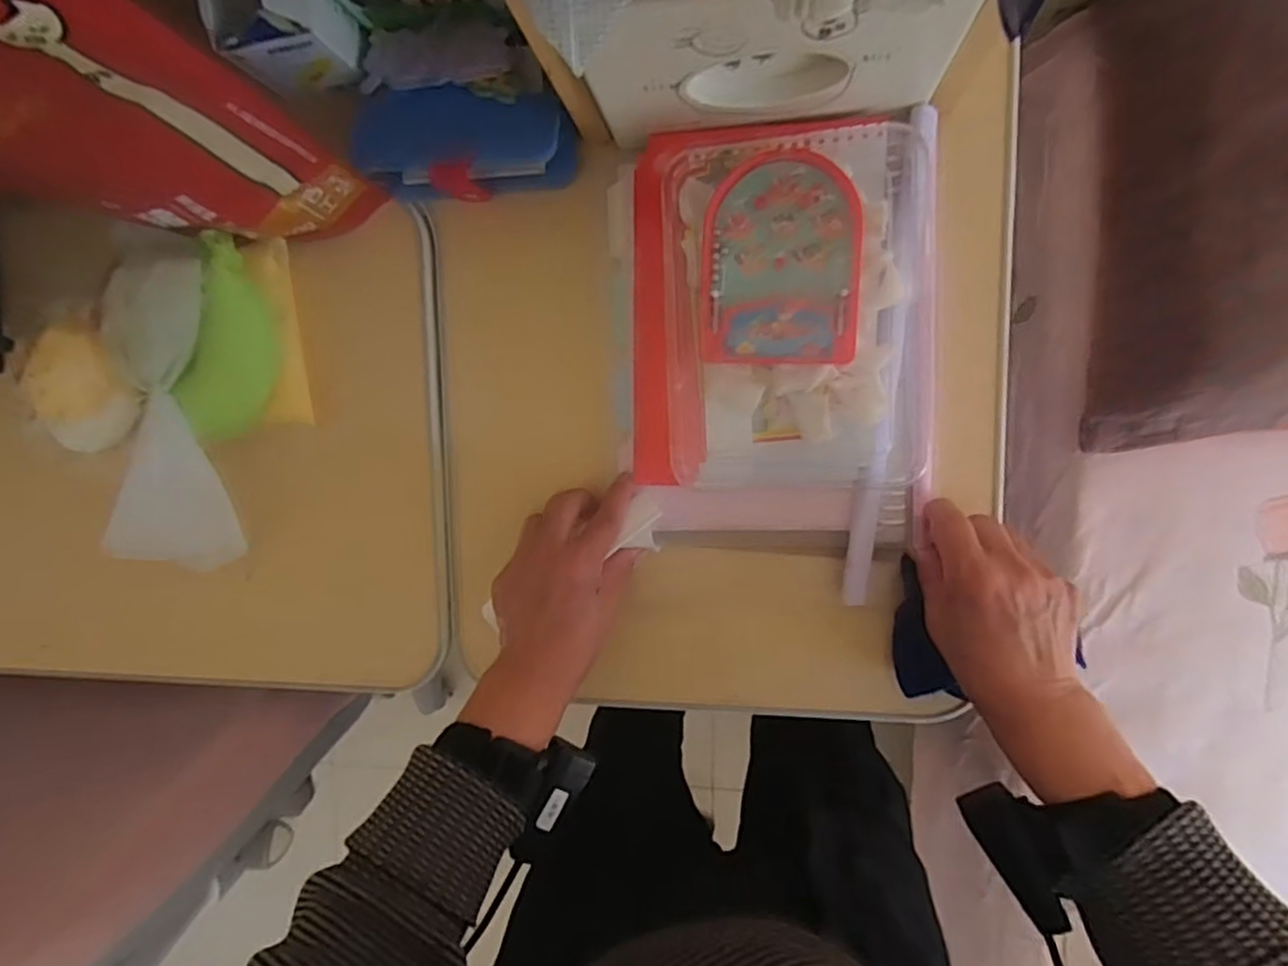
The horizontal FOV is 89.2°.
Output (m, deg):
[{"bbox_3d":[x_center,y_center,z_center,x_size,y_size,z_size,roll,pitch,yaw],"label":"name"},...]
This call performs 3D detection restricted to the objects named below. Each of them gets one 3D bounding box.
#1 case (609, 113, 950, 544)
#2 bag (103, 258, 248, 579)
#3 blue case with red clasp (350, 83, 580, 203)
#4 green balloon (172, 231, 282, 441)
[{"bbox_3d":[0.080,-0.087,0.405,0.205,0.062,0.259,-1,95,8],"label":"case"},{"bbox_3d":[-0.340,-0.050,0.471,0.109,0.053,0.225,8,96,7],"label":"bag"},{"bbox_3d":[-0.121,-0.226,0.437,0.144,0.051,0.061,6,96,7],"label":"blue case with red clasp"},{"bbox_3d":[-0.282,-0.094,0.454,0.057,0.035,0.137,20,98,6],"label":"green balloon"}]

